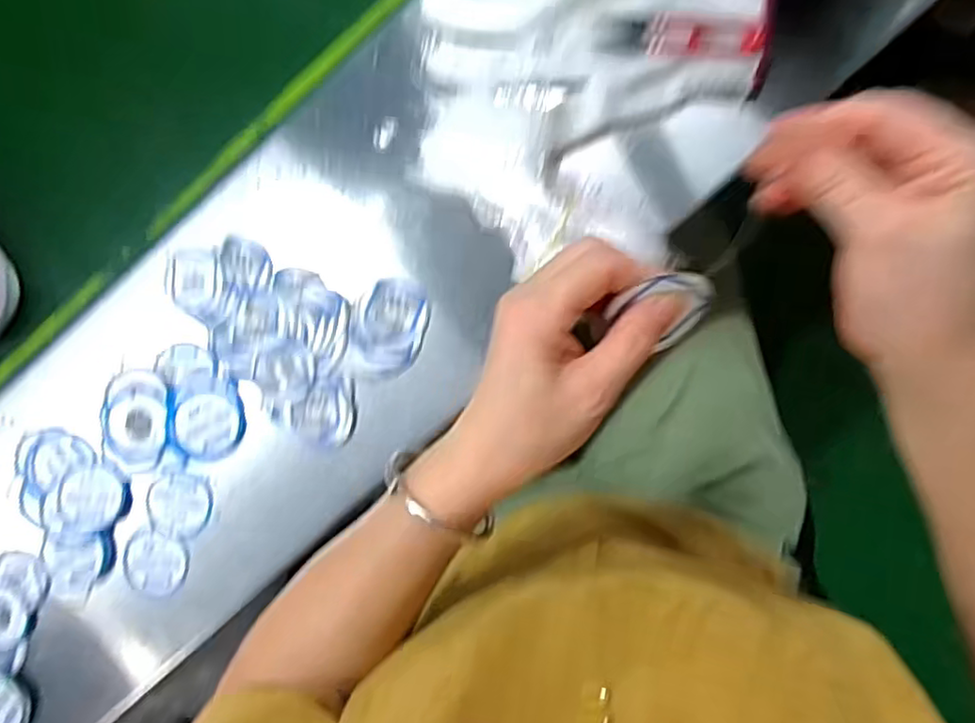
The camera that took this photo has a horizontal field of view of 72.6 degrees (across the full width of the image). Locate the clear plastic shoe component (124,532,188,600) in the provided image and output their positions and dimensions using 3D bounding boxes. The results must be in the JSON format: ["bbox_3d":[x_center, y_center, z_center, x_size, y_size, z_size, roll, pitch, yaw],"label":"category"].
[{"bbox_3d":[-0.238,0.146,0.476,0.047,0.005,0.044,13,93,5],"label":"clear plastic shoe component"}]

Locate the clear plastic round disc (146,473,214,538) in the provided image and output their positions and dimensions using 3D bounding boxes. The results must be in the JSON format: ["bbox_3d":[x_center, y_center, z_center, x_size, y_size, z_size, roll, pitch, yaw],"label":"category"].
[{"bbox_3d":[-0.221,0.103,0.476,0.049,0.004,0.045,0,91,6],"label":"clear plastic round disc"}]

